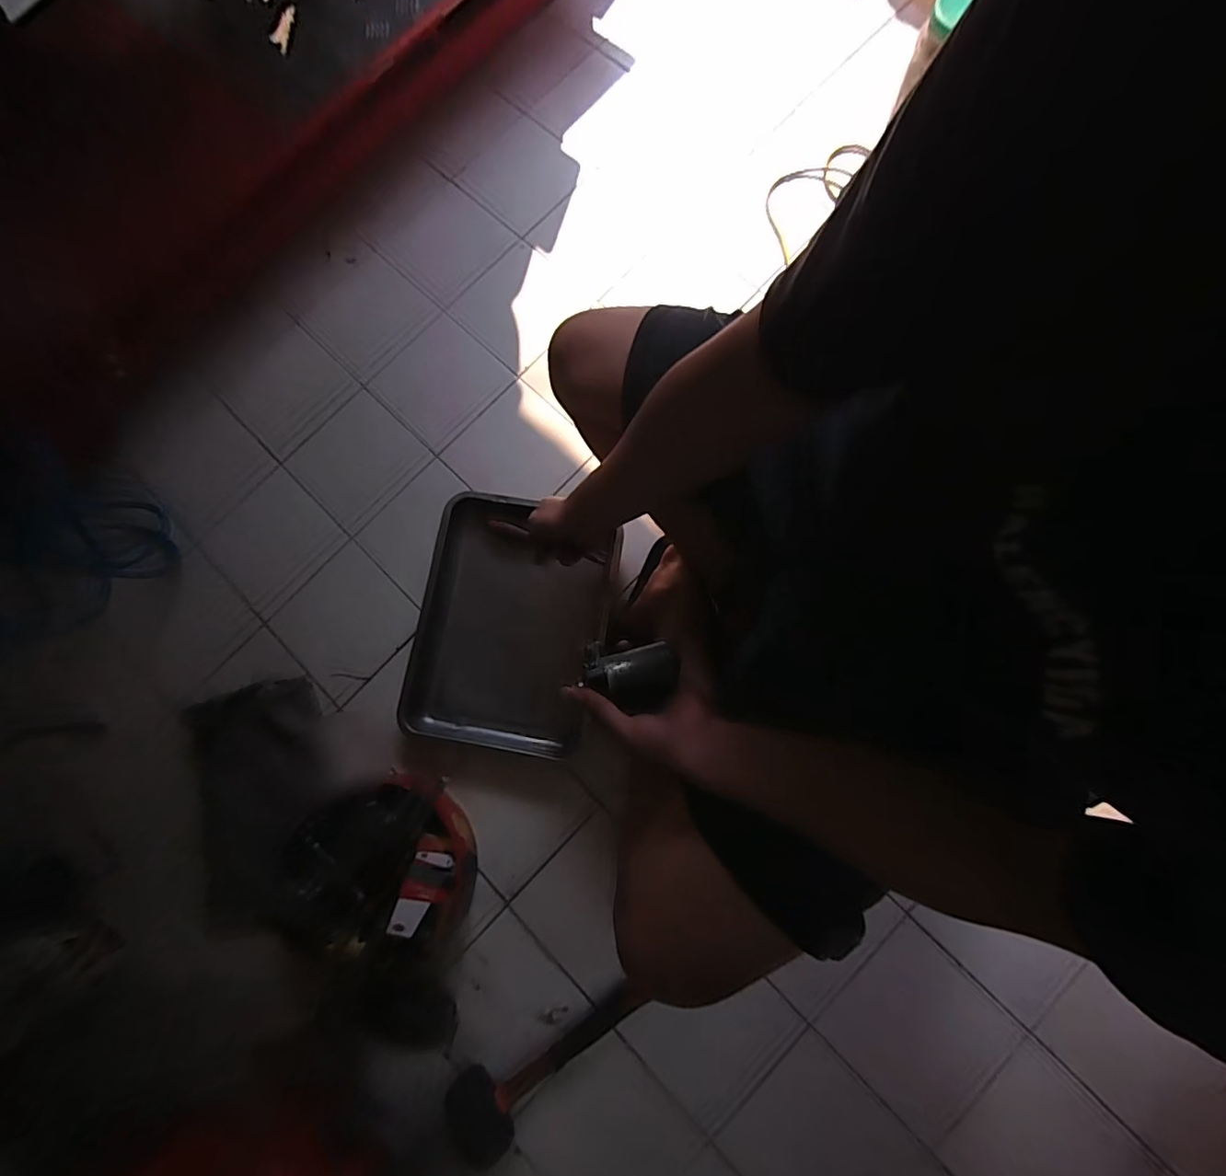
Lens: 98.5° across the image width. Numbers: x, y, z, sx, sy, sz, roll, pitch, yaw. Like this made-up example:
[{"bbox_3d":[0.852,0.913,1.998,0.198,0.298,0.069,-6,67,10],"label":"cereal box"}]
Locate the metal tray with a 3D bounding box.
[{"bbox_3d":[-0.160,0.053,0.831,0.286,0.052,0.385,11,82,6],"label":"metal tray"}]

